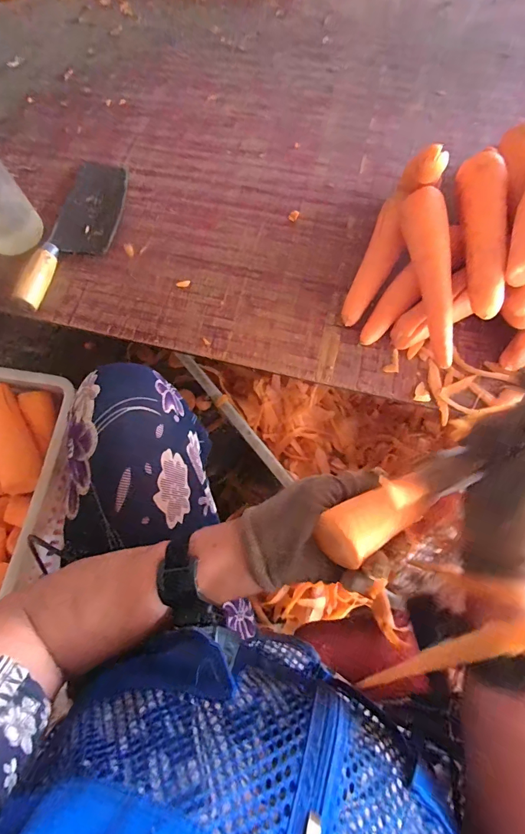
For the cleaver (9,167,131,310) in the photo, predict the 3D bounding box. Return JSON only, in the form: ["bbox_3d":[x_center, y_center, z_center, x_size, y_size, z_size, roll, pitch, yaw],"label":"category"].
[{"bbox_3d":[-0.256,-0.264,0.534,0.093,0.035,0.271,7,73,5],"label":"cleaver"}]

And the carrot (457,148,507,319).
[{"bbox_3d":[0.246,-0.202,0.422,0.045,0.047,0.185,2,72,3],"label":"carrot"}]

